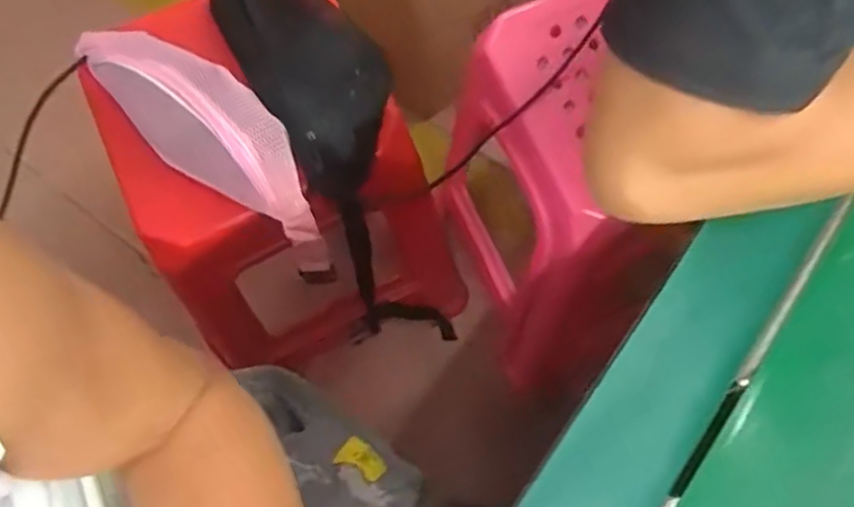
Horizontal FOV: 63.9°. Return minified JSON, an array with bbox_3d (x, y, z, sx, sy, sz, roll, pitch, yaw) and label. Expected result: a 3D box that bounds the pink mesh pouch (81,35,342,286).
[{"bbox_3d":[-0.221,-0.129,0.663,0.324,0.107,0.098,38,76,13],"label":"pink mesh pouch"}]

